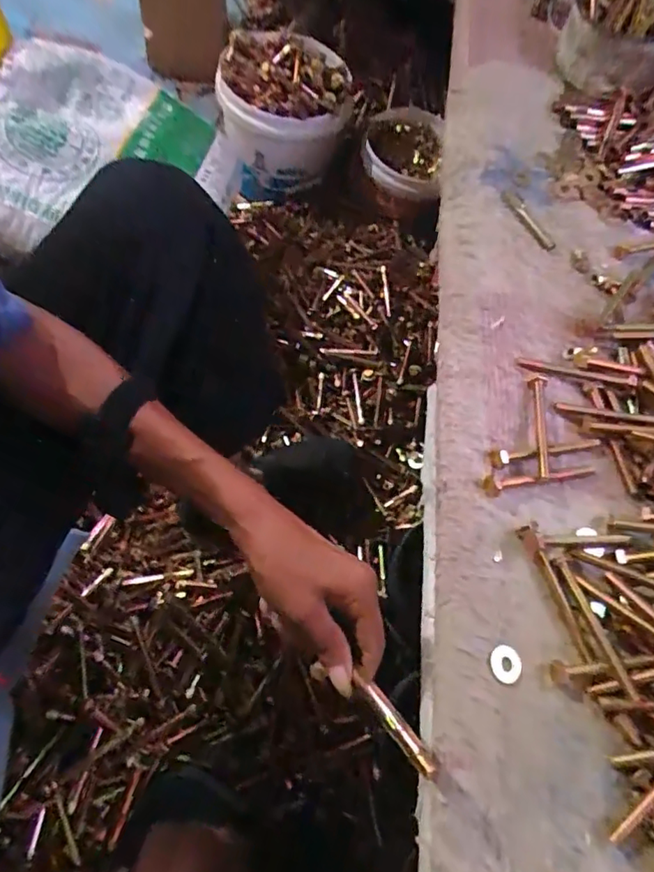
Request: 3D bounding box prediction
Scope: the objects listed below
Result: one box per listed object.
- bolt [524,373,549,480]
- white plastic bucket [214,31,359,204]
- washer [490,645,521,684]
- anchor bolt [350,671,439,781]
[{"bbox_3d":[0.182,-0.012,0.464,0.016,0.009,0.099,10,64,-2],"label":"bolt"},{"bbox_3d":[-0.083,-0.634,1.092,0.245,0.236,0.237,3,65,-6],"label":"white plastic bucket"},{"bbox_3d":[0.126,0.161,0.383,0.023,0.004,0.024,16,66,-4],"label":"washer"},{"bbox_3d":[0.040,0.176,0.333,0.014,0.009,0.077,-32,32,-19],"label":"anchor bolt"}]

